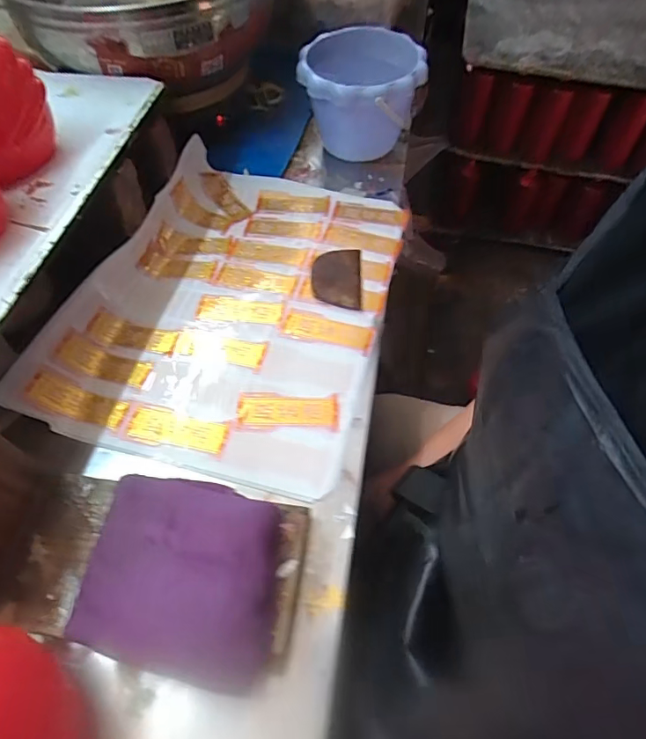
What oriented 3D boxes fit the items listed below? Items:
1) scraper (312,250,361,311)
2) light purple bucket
[{"bbox_3d":[0.015,-0.106,0.552,0.054,0.010,0.091,2,57,1],"label":"scraper"},{"bbox_3d":[0.049,-0.358,0.657,0.151,0.126,0.150,2,57,1],"label":"light purple bucket"}]

